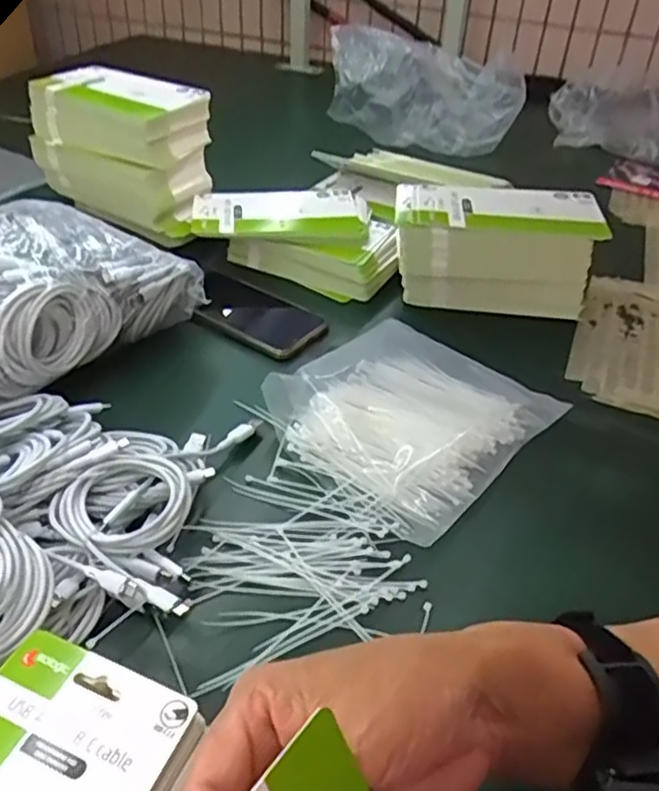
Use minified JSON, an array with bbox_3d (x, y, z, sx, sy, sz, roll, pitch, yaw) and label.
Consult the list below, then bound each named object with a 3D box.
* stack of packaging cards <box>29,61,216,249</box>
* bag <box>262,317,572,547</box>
[{"bbox_3d":[-0.236,-0.279,0.765,0.191,0.129,0.103,18,40,17],"label":"stack of packaging cards"},{"bbox_3d":[0.067,0.006,0.574,0.193,0.035,0.201,34,50,30],"label":"bag"}]

